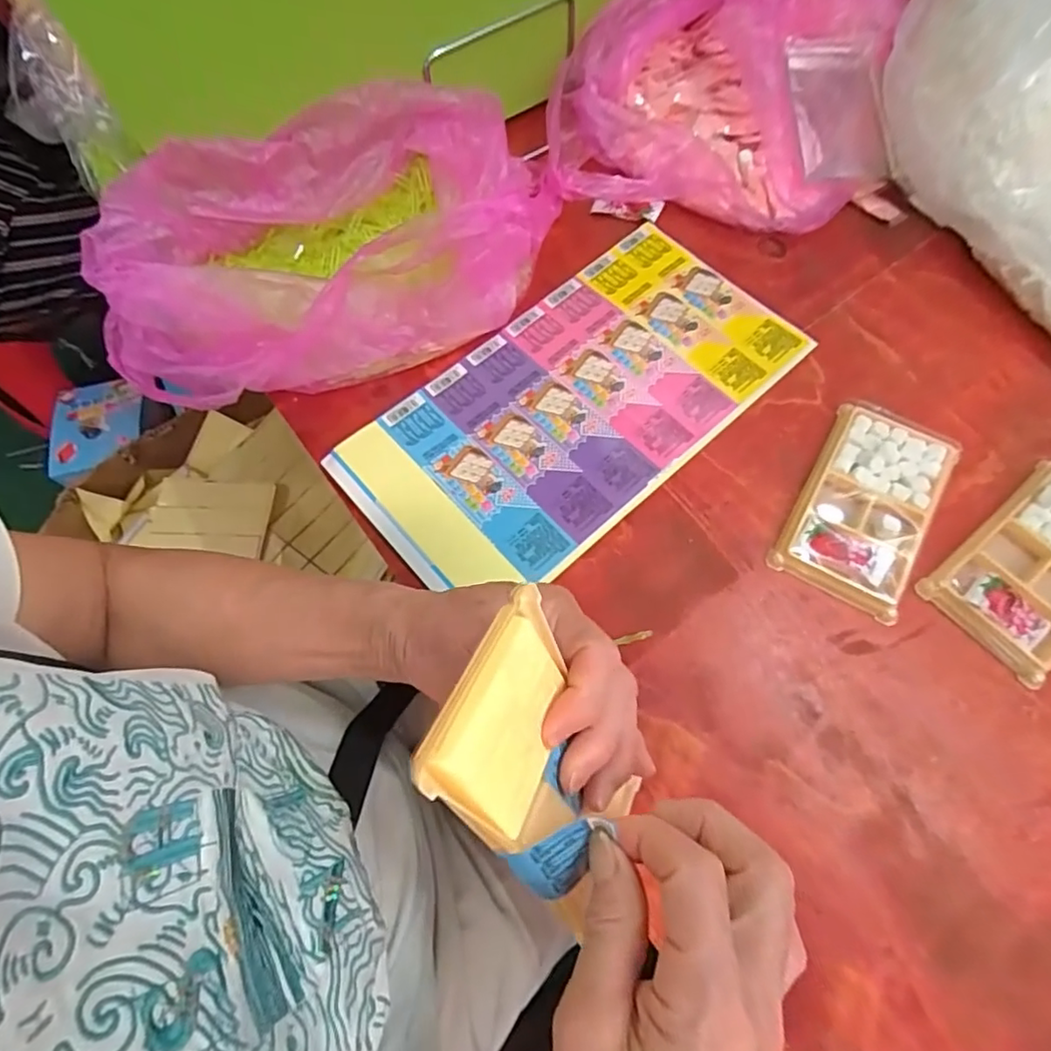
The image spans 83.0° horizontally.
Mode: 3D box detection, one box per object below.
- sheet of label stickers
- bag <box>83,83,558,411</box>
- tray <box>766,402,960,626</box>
[{"bbox_3d":[0.038,-0.091,0.438,0.331,0.007,0.177,-40,70,-13],"label":"sheet of label stickers"},{"bbox_3d":[-0.147,-0.215,0.450,0.351,0.092,0.191,-17,67,-5],"label":"bag"},{"bbox_3d":[0.223,-0.014,0.389,0.077,0.014,0.136,29,71,14],"label":"tray"}]

